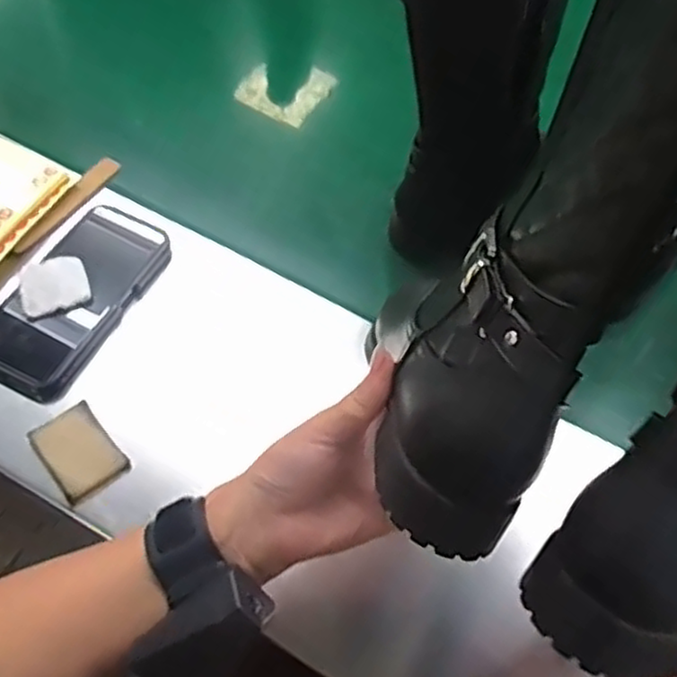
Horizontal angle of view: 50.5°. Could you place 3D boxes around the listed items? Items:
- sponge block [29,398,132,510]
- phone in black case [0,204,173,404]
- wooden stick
[{"bbox_3d":[-0.182,0.081,0.503,0.046,0.016,0.062,-35,68,-20],"label":"sponge block"},{"bbox_3d":[-0.207,-0.035,0.561,0.083,0.016,0.167,24,62,10],"label":"phone in black case"},{"bbox_3d":[-0.233,-0.113,0.614,0.012,0.016,0.118,30,64,14],"label":"wooden stick"}]

